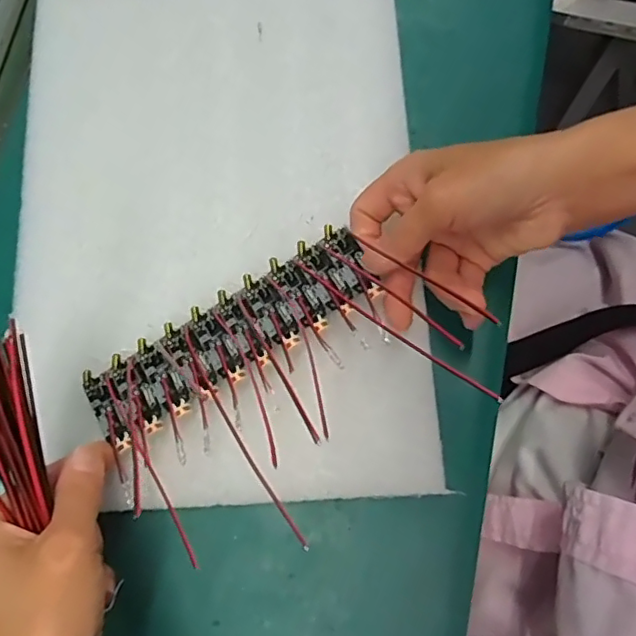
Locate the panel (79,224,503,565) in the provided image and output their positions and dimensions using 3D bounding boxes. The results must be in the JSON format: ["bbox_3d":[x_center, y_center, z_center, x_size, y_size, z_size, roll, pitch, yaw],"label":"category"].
[{"bbox_3d":[-0.024,0.031,0.274,0.160,0.029,0.107,-31,79,-9],"label":"panel"}]

